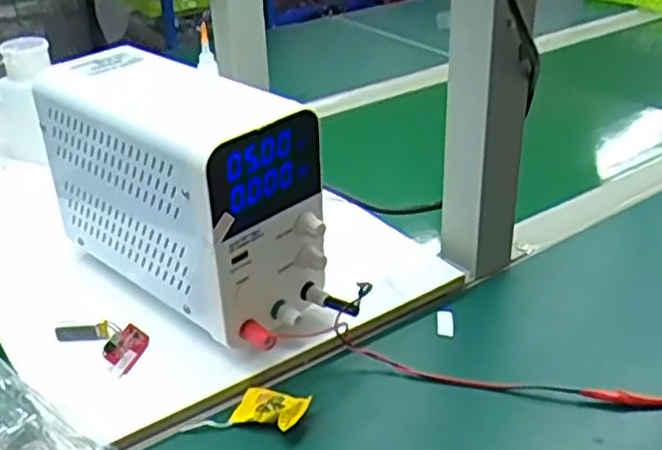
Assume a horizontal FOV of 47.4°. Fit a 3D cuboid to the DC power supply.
[{"bbox_3d":[-0.100,-0.028,0.511,0.196,0.134,0.086,25,39,37],"label":"DC power supply"}]

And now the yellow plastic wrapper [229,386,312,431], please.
[{"bbox_3d":[-0.036,0.109,0.451,0.043,0.013,0.025,9,32,17],"label":"yellow plastic wrapper"}]

